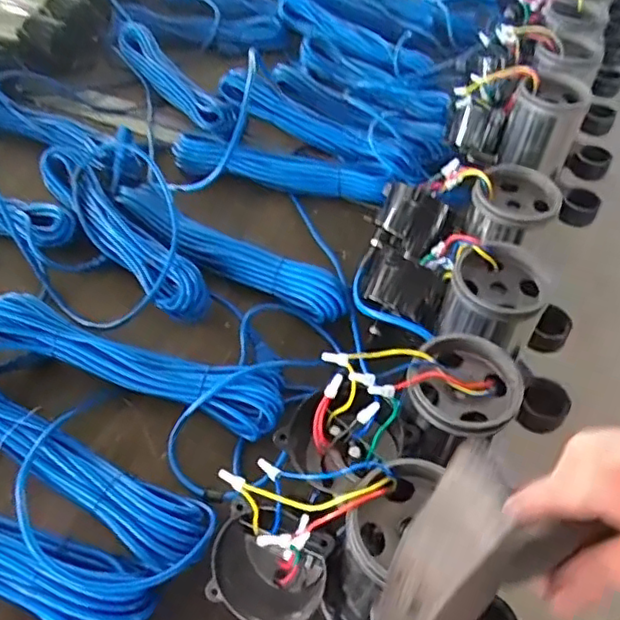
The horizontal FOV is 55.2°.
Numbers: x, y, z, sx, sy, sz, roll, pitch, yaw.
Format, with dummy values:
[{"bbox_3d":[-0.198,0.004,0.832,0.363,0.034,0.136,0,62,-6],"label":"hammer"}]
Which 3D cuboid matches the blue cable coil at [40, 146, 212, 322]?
[{"bbox_3d":[-0.251,-0.113,0.774,0.068,0.038,0.336,-35,60,-27],"label":"blue cable coil"}]

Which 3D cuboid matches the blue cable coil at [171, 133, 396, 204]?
[{"bbox_3d":[-0.046,-0.209,0.882,0.332,0.045,0.060,14,52,9],"label":"blue cable coil"}]

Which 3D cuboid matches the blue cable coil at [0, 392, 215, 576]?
[{"bbox_3d":[-0.253,0.144,0.590,0.362,0.049,0.072,27,55,18],"label":"blue cable coil"}]

